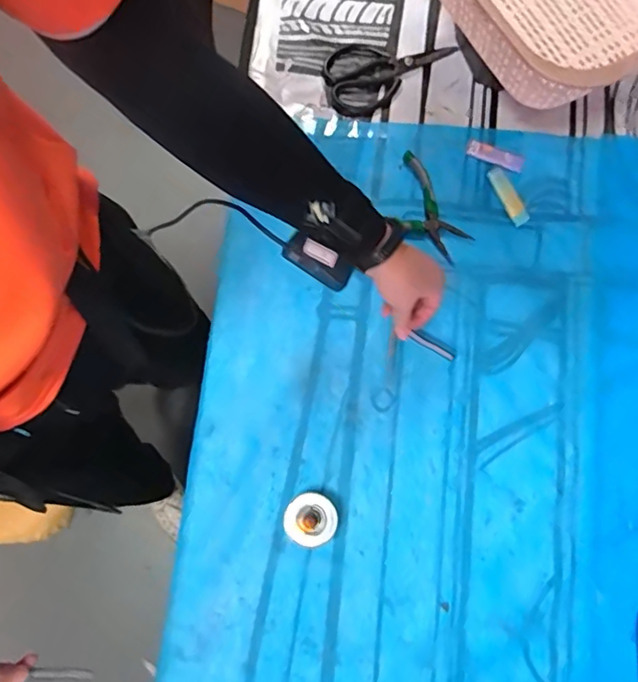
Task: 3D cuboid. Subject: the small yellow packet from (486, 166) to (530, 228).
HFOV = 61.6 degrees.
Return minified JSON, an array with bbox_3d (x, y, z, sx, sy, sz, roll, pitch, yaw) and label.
[{"bbox_3d":[0.249,-0.191,0.705,0.022,0.007,0.083,-24,78,-6],"label":"small yellow packet"}]

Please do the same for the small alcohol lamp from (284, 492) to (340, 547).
[{"bbox_3d":[-0.010,0.209,0.627,0.059,0.037,0.057,0,80,1],"label":"small alcohol lamp"}]

